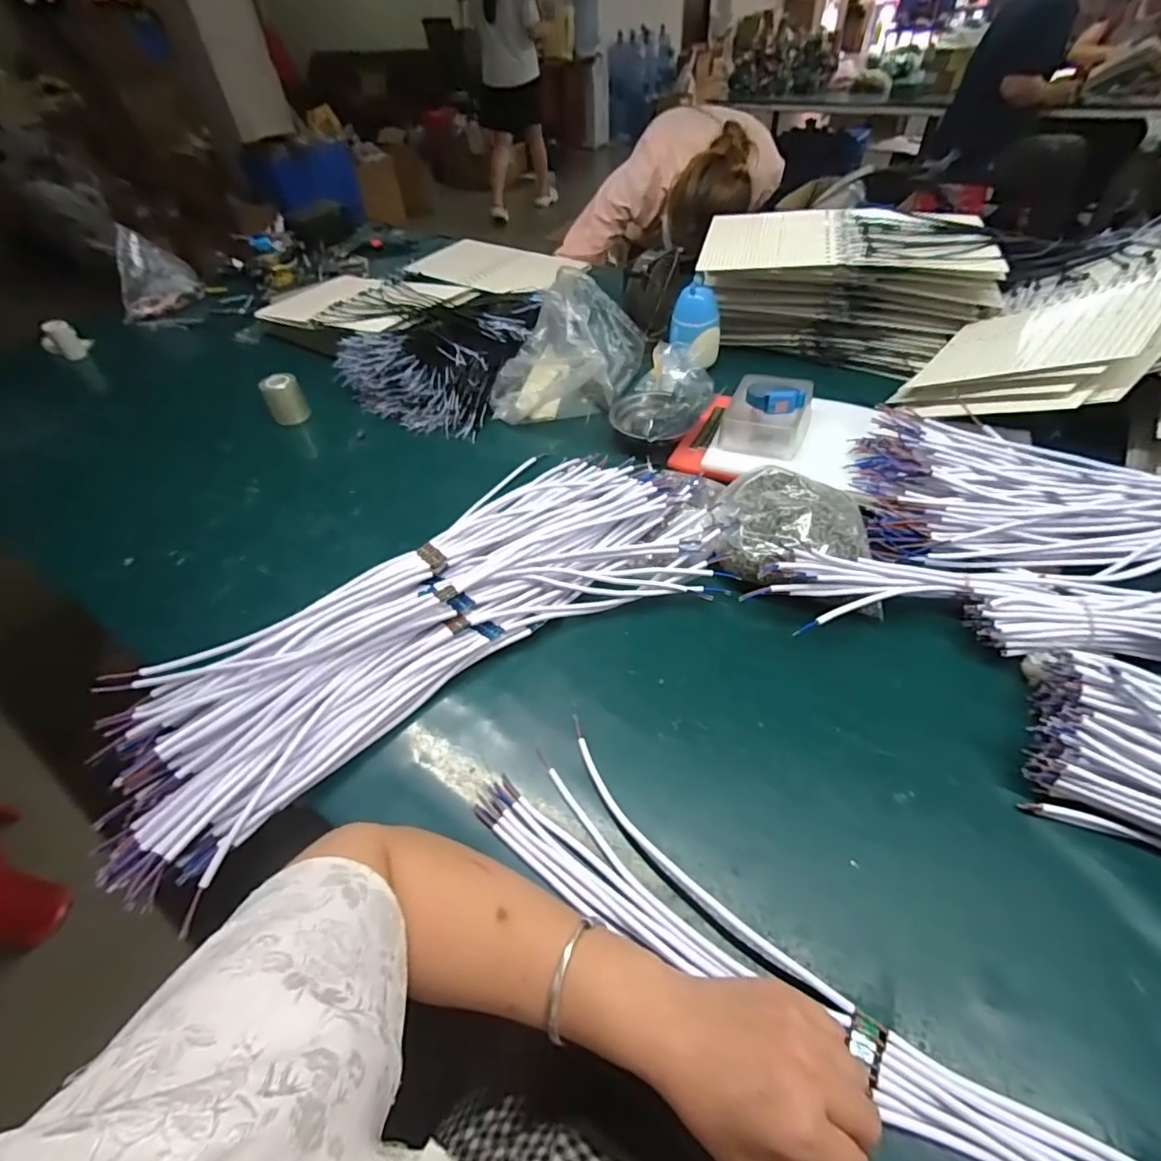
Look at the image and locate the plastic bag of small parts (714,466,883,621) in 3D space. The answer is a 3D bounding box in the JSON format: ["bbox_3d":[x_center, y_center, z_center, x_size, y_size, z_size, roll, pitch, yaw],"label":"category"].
[{"bbox_3d":[0.233,-0.045,0.580,0.169,0.077,0.126,8,49,12],"label":"plastic bag of small parts"}]

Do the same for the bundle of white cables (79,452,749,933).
[{"bbox_3d":[-0.131,0.012,0.568,0.635,0.058,0.301,-29,51,-24],"label":"bundle of white cables"}]

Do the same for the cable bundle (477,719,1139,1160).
[{"bbox_3d":[0.192,0.271,0.344,0.592,0.023,0.100,21,49,21],"label":"cable bundle"}]

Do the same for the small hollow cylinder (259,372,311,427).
[{"bbox_3d":[-0.496,-0.305,0.896,0.057,0.066,0.051,-23,50,-16],"label":"small hollow cylinder"}]

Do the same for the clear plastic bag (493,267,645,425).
[{"bbox_3d":[-0.018,-0.379,0.885,0.182,0.129,0.288,13,50,16],"label":"clear plastic bag"}]

